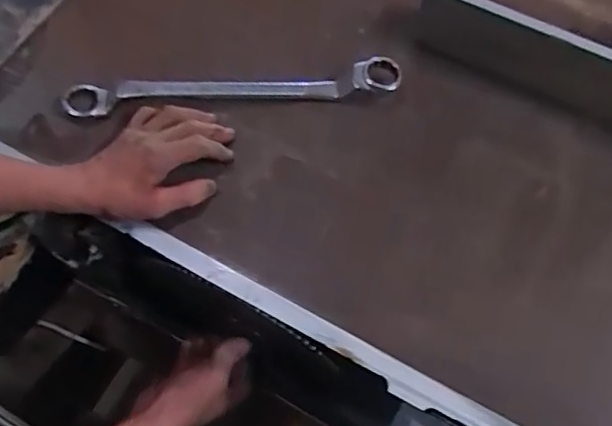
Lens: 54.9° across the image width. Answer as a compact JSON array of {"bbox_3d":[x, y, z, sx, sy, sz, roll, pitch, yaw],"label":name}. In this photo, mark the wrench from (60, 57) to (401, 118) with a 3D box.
[{"bbox_3d":[-0.084,-0.141,0.664,0.372,0.033,0.038,-3,65,-2],"label":"wrench"}]

